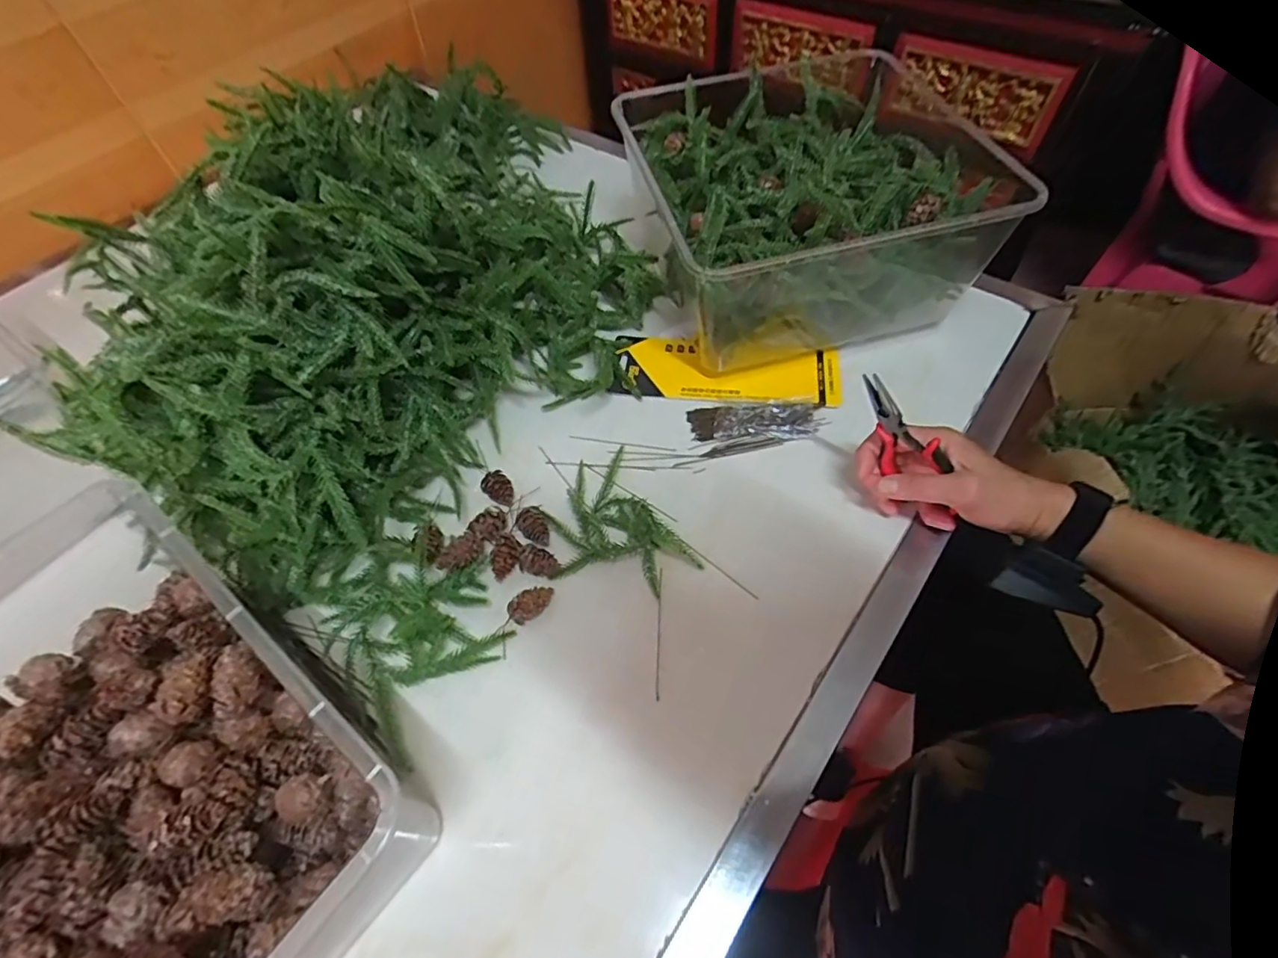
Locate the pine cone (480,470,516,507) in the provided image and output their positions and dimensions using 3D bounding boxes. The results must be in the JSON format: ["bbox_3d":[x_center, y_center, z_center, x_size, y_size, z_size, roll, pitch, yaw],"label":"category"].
[{"bbox_3d":[-0.121,0.009,0.504,0.023,0.017,0.033,-37,63,-19],"label":"pine cone"}]

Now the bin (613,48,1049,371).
[{"bbox_3d":[0.161,-0.273,0.579,0.314,0.152,0.307,-13,58,-6],"label":"bin"}]

